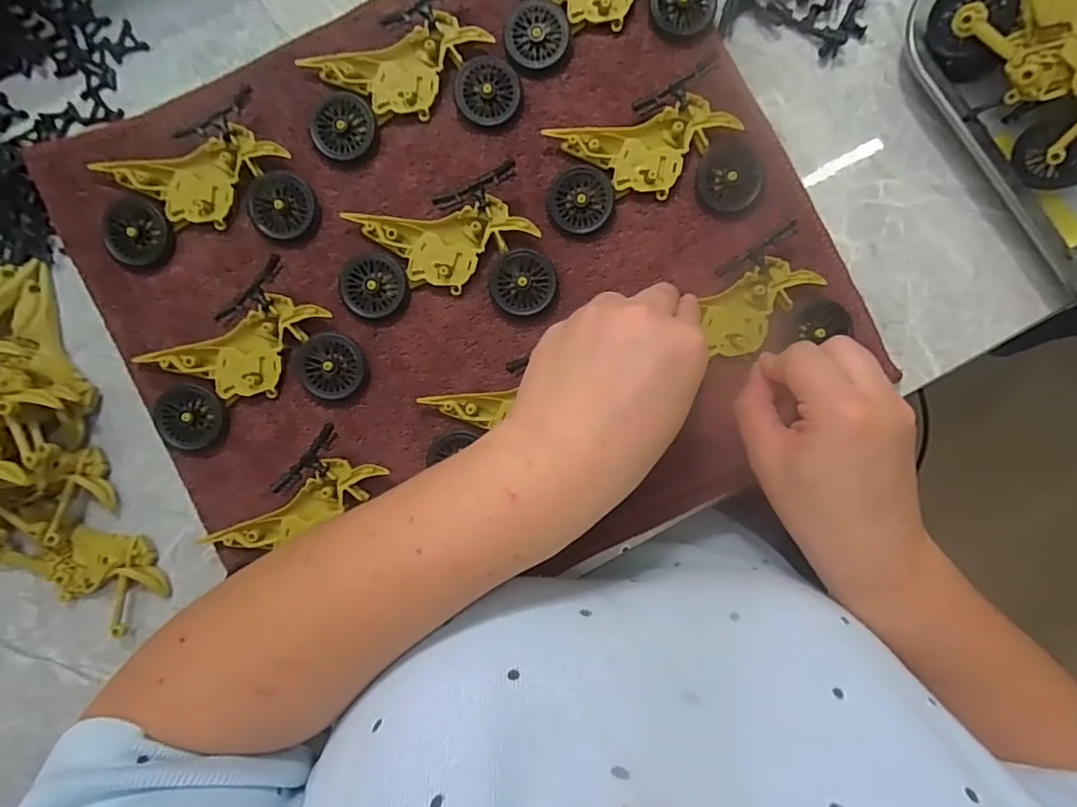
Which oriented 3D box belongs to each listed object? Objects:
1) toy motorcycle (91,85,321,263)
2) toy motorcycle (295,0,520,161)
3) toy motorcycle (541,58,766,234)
[{"bbox_3d":[-0.190,-0.124,0.310,0.113,0.020,0.074,-12,89,0],"label":"toy motorcycle"},{"bbox_3d":[-0.075,-0.184,0.311,0.113,0.021,0.074,-17,89,0],"label":"toy motorcycle"},{"bbox_3d":[0.062,-0.133,0.305,0.114,0.014,0.074,-20,89,0],"label":"toy motorcycle"}]

